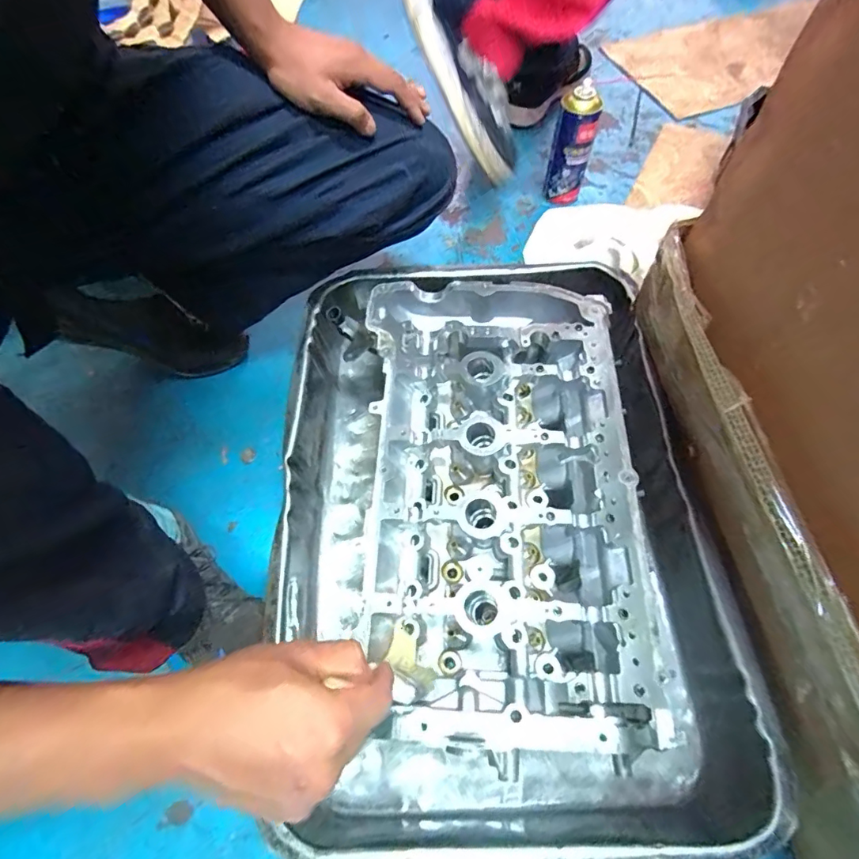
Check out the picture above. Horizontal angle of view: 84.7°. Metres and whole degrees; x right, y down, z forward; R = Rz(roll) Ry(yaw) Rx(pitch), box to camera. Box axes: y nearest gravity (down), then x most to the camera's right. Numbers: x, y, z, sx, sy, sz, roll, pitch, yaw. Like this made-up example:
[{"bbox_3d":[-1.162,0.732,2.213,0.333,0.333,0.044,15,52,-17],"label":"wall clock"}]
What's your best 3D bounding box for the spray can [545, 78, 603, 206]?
[{"bbox_3d":[0.238,-0.471,0.787,0.064,0.172,0.059,10,64,6],"label":"spray can"}]

